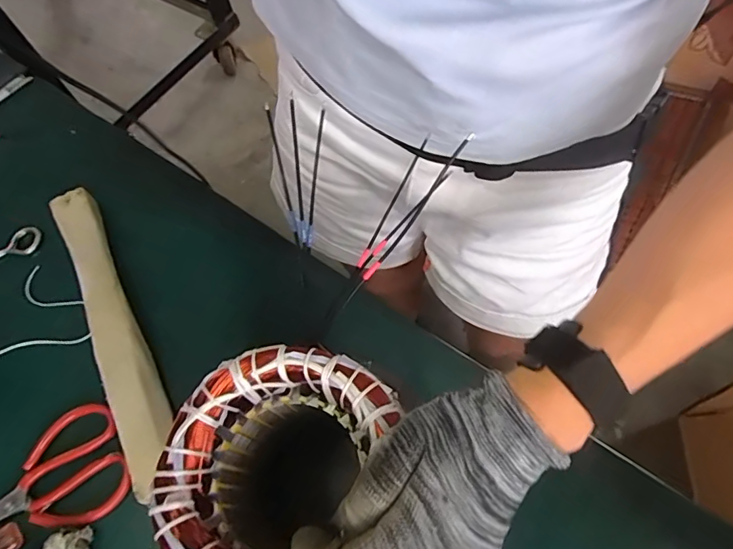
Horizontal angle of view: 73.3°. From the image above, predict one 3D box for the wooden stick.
[{"bbox_3d":[-0.244,0.047,0.471,0.041,0.031,0.324,-26,66,-9],"label":"wooden stick"}]

